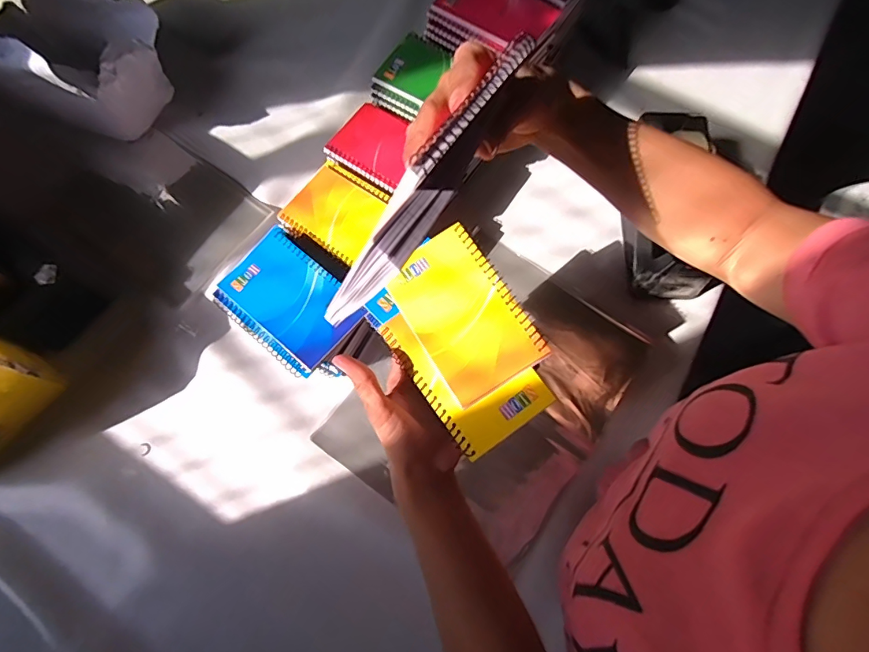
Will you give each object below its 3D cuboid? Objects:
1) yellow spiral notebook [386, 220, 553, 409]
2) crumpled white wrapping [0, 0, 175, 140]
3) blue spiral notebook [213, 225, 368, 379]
[{"bbox_3d":[0.022,-0.012,0.366,0.081,0.005,0.129,-34,76,2],"label":"yellow spiral notebook"},{"bbox_3d":[-0.461,-0.335,0.577,0.193,0.140,0.154,5,72,0],"label":"crumpled white wrapping"},{"bbox_3d":[-0.142,-0.024,0.442,0.131,0.008,0.093,39,75,11],"label":"blue spiral notebook"}]

